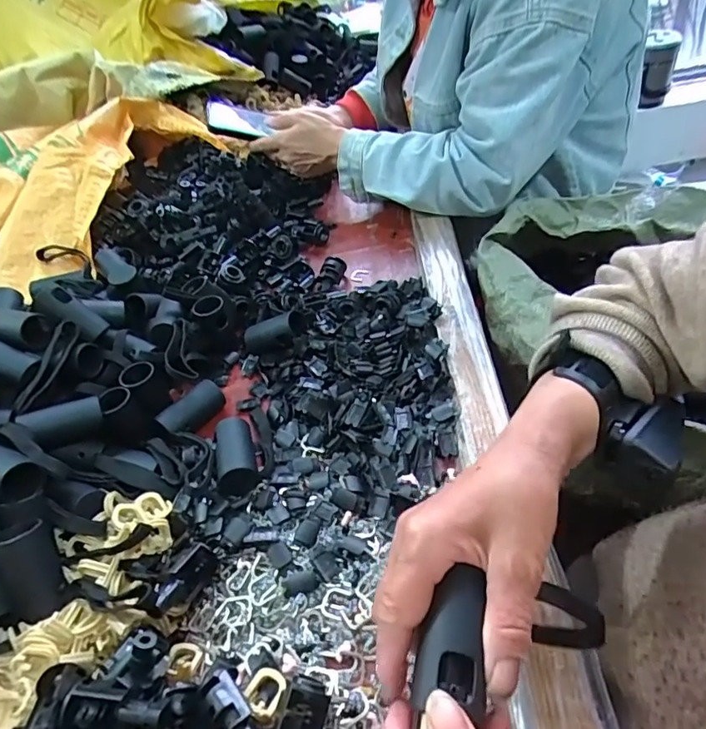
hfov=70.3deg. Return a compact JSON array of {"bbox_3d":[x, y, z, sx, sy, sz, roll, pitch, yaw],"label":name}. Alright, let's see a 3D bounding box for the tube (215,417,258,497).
[{"bbox_3d":[-0.096,0.072,0.410,0.032,0.024,0.063,-16,44,-3],"label":"tube"}]

